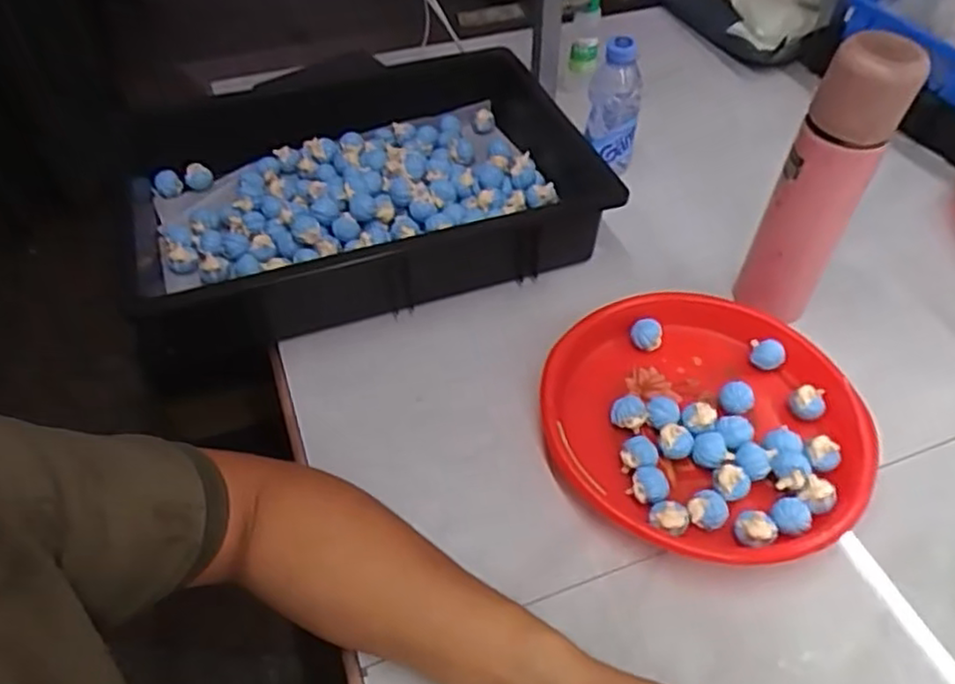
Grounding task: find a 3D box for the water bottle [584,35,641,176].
[{"bbox_3d":[0.150,-0.253,0.760,0.055,0.172,0.055,7,49,6],"label":"water bottle"}]

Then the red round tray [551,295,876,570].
[{"bbox_3d":[0.185,0.059,0.562,0.245,0.029,0.247,-3,50,3],"label":"red round tray"}]

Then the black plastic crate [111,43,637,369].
[{"bbox_3d":[-0.113,-0.155,0.720,0.475,0.094,0.304,-15,50,-12],"label":"black plastic crate"}]

